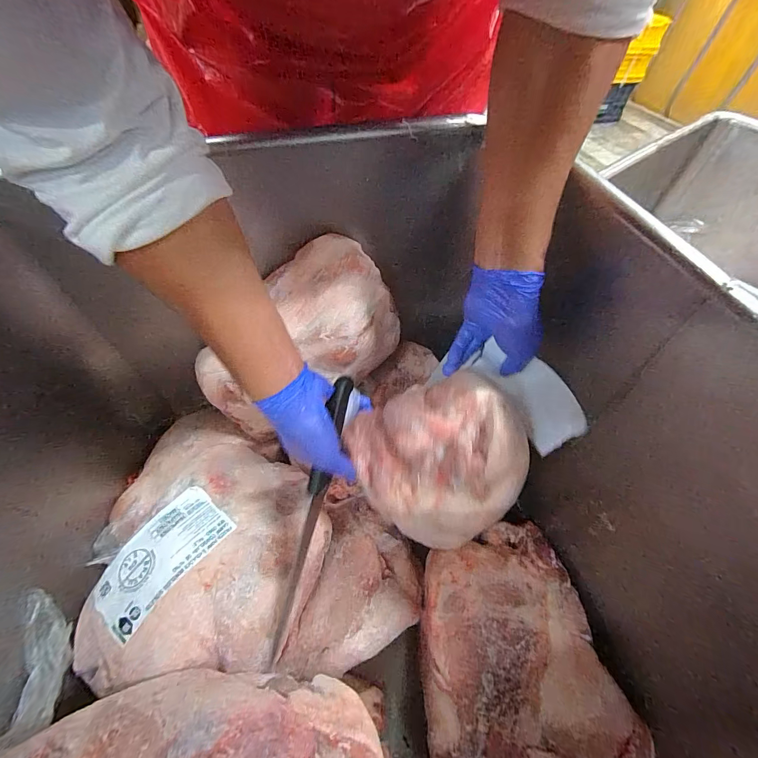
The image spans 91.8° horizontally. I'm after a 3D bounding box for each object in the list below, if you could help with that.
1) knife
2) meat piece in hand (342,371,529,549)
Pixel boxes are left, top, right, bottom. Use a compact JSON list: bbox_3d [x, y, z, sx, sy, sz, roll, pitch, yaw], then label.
[{"bbox_3d":[-0.079,0.159,0.425,0.019,0.029,0.327,15,91,5],"label":"knife"},{"bbox_3d":[0.073,0.090,0.429,0.166,0.154,0.171,-28,61,-24],"label":"meat piece in hand"}]

